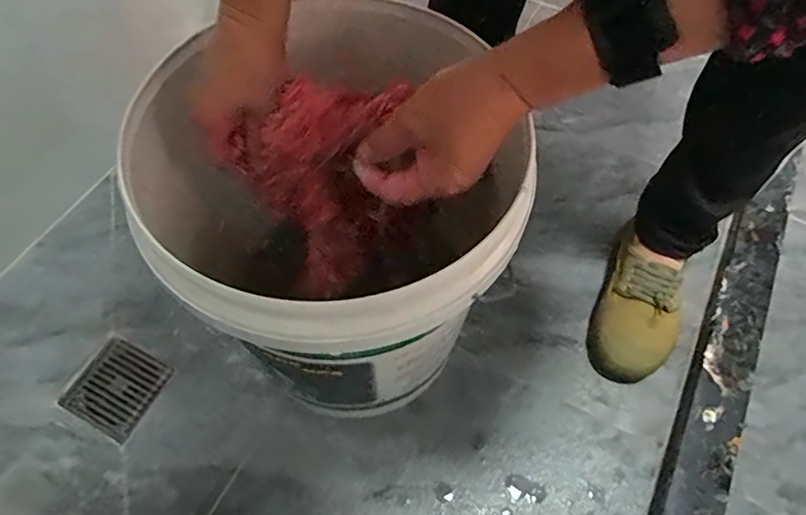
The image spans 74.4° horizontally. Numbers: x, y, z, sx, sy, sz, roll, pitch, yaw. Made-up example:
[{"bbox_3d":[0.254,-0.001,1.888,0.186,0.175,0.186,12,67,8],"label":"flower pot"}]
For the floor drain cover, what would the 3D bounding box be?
[{"bbox_3d":[-0.332,0.150,0.617,0.097,0.004,0.093,25,63,11],"label":"floor drain cover"}]

